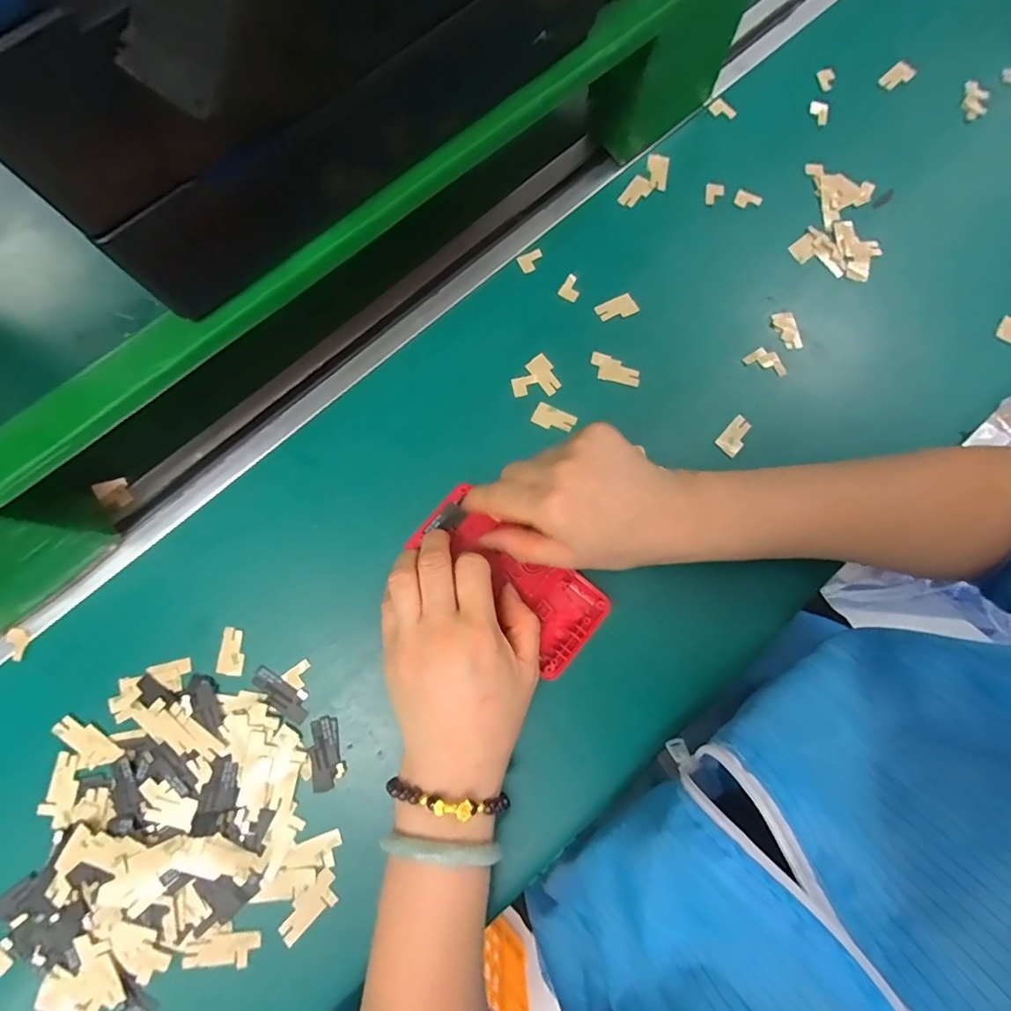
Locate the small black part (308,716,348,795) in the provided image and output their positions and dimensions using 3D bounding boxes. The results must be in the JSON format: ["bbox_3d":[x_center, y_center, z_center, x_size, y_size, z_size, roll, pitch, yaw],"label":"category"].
[{"bbox_3d":[-0.106,0.147,0.303,0.019,0.004,0.040,-10,79,-3],"label":"small black part"}]

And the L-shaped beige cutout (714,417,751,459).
[{"bbox_3d":[0.155,-0.047,0.343,0.016,0.005,0.028,42,73,14],"label":"L-shaped beige cutout"}]

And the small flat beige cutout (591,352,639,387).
[{"bbox_3d":[0.076,-0.093,0.351,0.033,0.004,0.018,13,81,2],"label":"small flat beige cutout"}]

